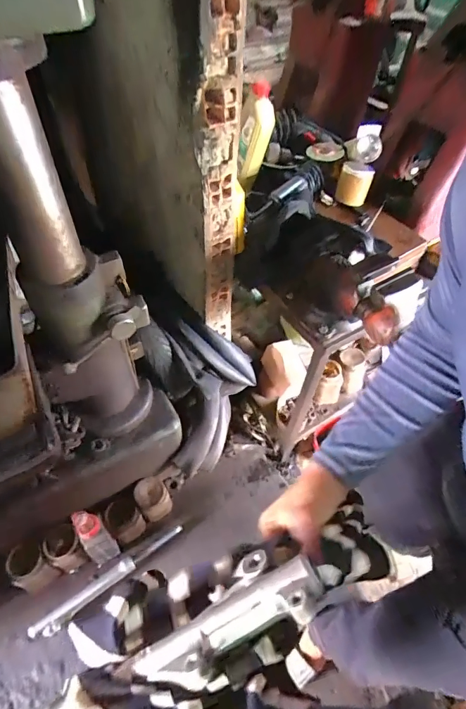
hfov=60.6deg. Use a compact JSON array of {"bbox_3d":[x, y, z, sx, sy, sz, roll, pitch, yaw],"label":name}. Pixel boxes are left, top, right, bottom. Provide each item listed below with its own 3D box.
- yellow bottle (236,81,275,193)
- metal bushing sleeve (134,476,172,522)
[{"bbox_3d":[0.061,-0.588,1.084,0.050,0.254,0.099,20,30,13],"label":"yellow bottle"},{"bbox_3d":[-0.247,0.450,1.238,0.095,0.135,0.094,1,52,-1],"label":"metal bushing sleeve"}]

